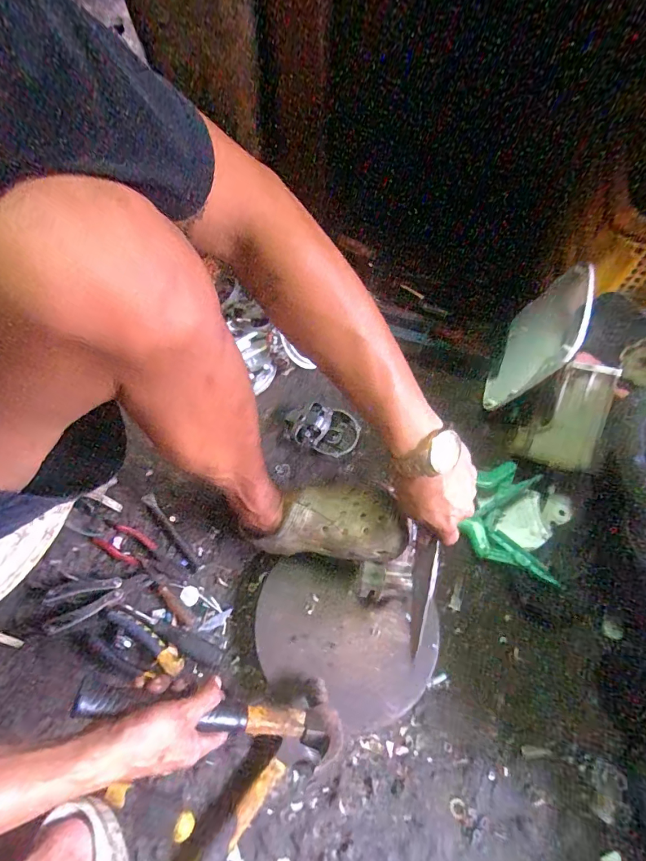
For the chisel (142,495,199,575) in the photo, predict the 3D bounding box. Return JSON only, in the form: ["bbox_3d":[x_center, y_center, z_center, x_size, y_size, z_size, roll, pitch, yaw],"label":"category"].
[{"bbox_3d":[-0.250,0.166,0.682,0.018,0.012,0.159,-35,66,-19],"label":"chisel"}]

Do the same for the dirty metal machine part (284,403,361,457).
[{"bbox_3d":[-0.001,-0.004,0.747,0.136,0.056,0.091,19,61,11],"label":"dirty metal machine part"}]

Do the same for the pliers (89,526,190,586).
[{"bbox_3d":[-0.284,0.193,0.655,0.168,0.015,0.048,23,62,12],"label":"pliers"}]

